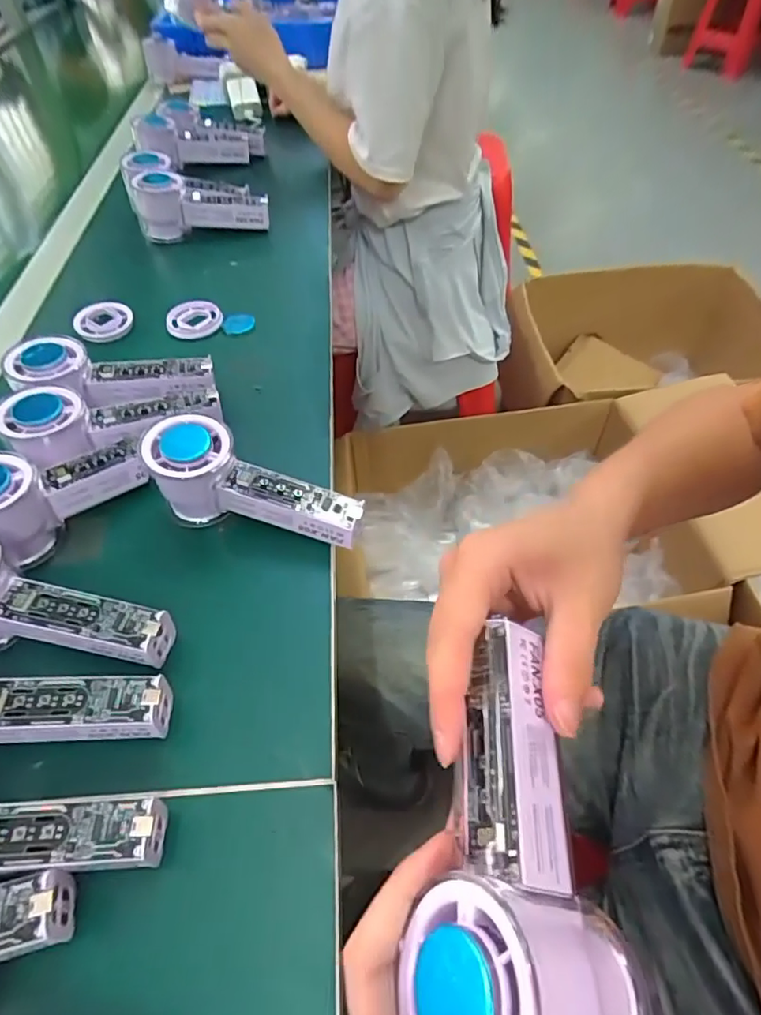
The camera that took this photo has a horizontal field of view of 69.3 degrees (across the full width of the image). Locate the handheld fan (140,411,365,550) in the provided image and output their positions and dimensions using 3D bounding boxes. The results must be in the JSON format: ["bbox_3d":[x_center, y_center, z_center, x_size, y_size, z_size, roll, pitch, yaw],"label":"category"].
[{"bbox_3d":[-0.087,-0.007,0.374,0.145,0.060,0.054,19,54,0],"label":"handheld fan"}]

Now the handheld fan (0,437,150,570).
[{"bbox_3d":[-0.220,-0.016,0.370,0.054,0.060,0.117,35,61,27],"label":"handheld fan"}]

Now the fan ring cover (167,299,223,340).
[{"bbox_3d":[-0.180,-0.182,0.534,0.053,0.005,0.045,1,68,-3],"label":"fan ring cover"}]

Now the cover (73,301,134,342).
[{"bbox_3d":[-0.268,-0.182,0.535,0.053,0.013,0.050,-22,54,-14],"label":"cover"}]

